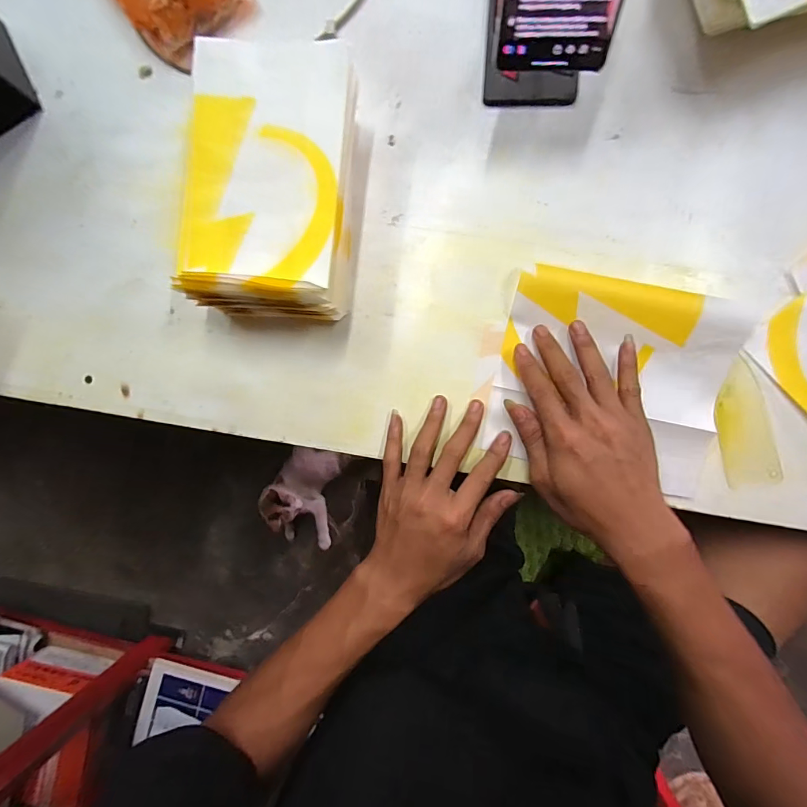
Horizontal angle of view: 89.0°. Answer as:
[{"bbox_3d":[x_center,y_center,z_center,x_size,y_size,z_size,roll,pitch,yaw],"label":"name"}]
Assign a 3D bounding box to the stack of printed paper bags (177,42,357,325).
[{"bbox_3d":[-0.103,-0.167,0.334,0.123,0.079,0.183,8,91,6],"label":"stack of printed paper bags"}]

